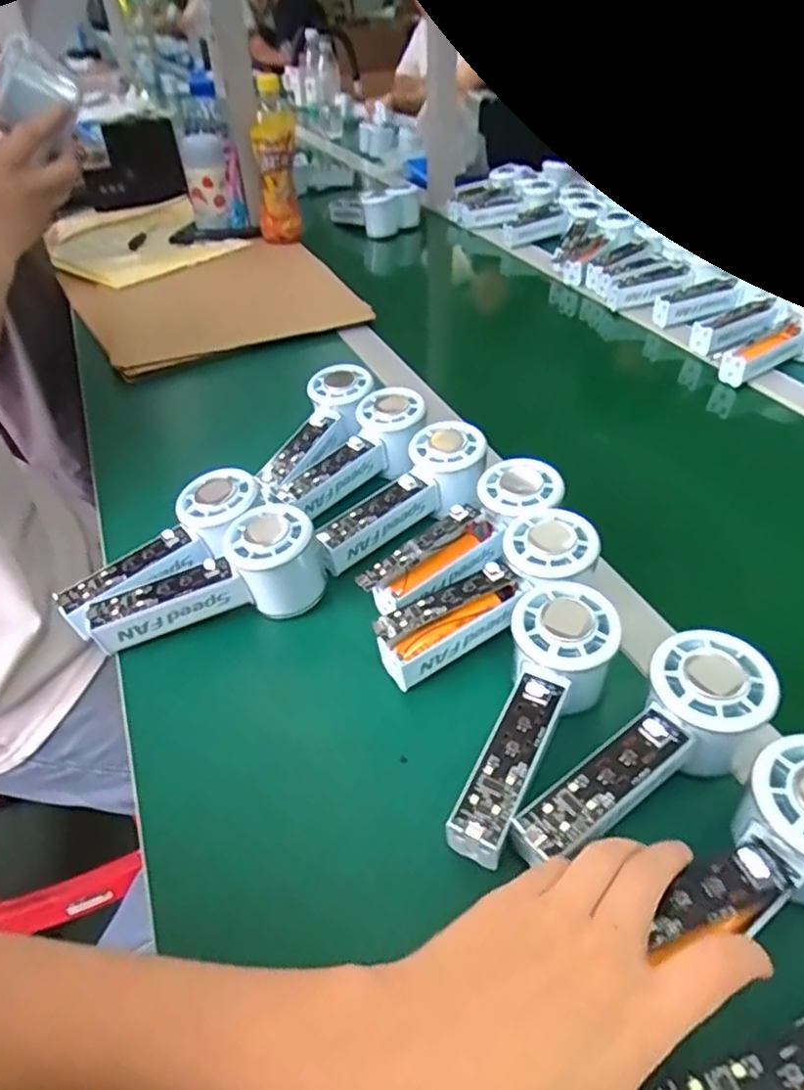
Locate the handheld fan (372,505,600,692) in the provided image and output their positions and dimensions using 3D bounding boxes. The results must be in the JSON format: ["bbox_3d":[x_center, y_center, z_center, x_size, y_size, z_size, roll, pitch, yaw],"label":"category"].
[{"bbox_3d":[0.055,0.031,0.401,0.155,0.038,0.057,-35,49,-10],"label":"handheld fan"}]

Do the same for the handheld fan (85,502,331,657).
[{"bbox_3d":[-0.127,0.030,0.434,0.150,0.058,0.055,-25,45,-5],"label":"handheld fan"}]

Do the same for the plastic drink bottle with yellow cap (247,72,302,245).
[{"bbox_3d":[-0.203,-0.614,1.040,0.070,0.216,0.056,-5,42,-4],"label":"plastic drink bottle with yellow cap"}]

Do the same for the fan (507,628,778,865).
[{"bbox_3d":[0.121,0.109,0.325,0.152,0.051,0.054,-35,50,-14],"label":"fan"}]

